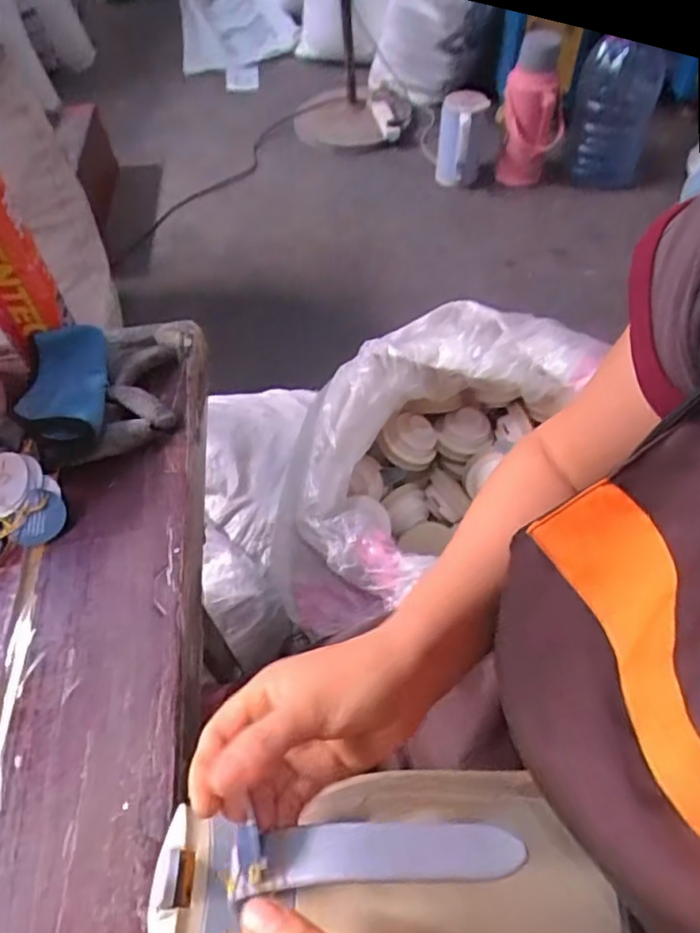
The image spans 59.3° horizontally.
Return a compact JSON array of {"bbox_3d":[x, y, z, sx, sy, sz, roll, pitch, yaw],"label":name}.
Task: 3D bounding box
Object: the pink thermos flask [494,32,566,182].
[{"bbox_3d":[0.487,-0.933,1.620,0.156,0.364,0.129,10,15,9],"label":"pink thermos flask"}]

